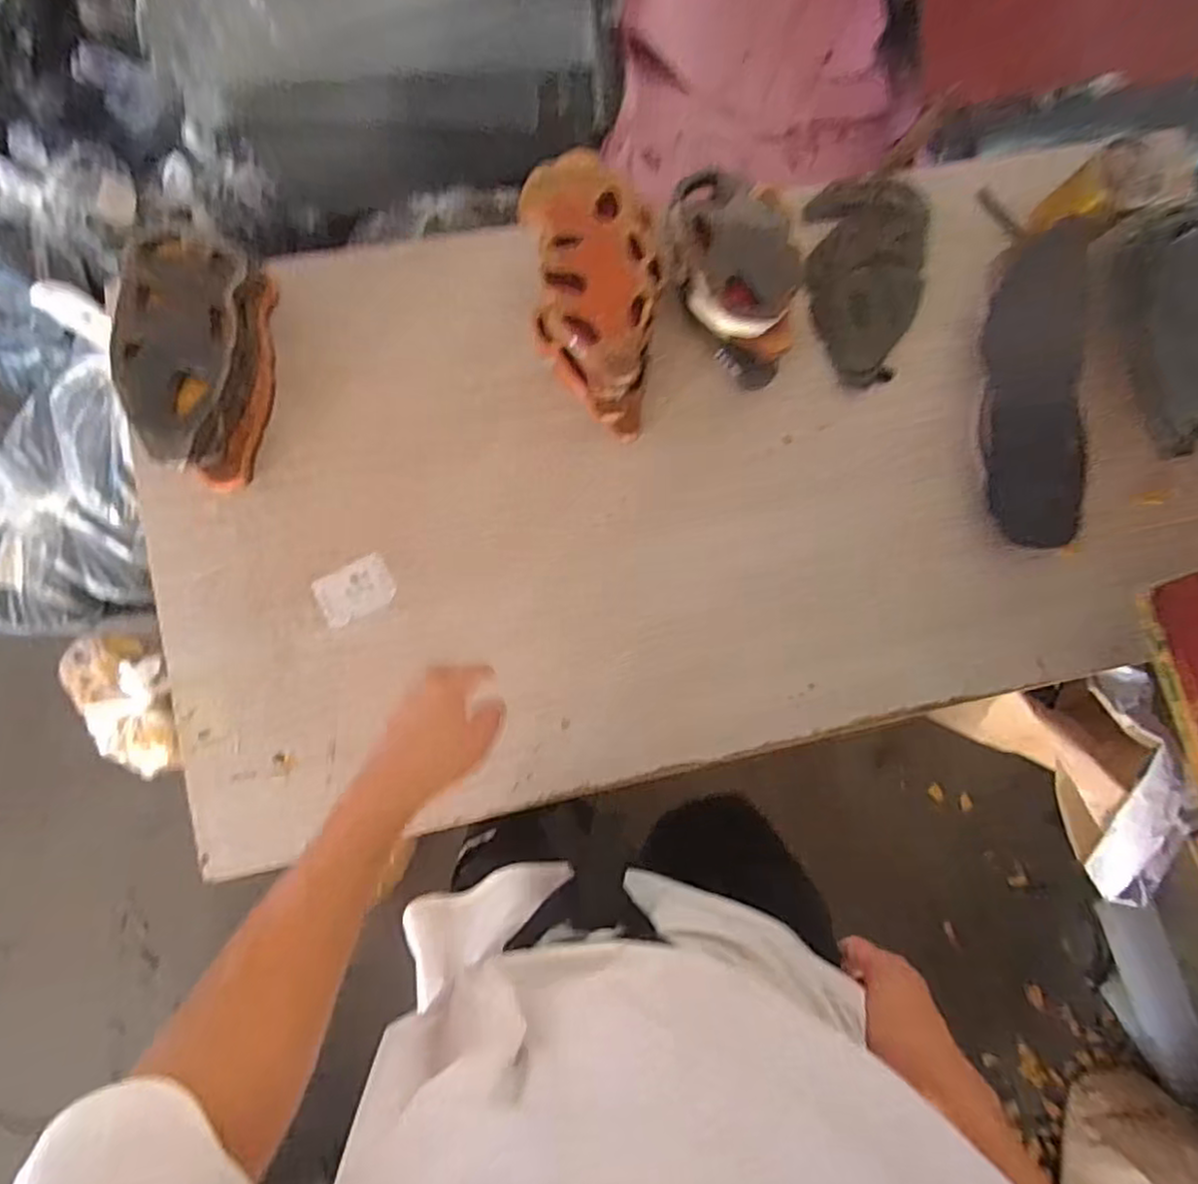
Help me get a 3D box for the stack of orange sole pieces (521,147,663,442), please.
[{"bbox_3d":[-0.003,-0.279,0.630,0.112,0.101,0.231,-8,86,-4],"label":"stack of orange sole pieces"}]

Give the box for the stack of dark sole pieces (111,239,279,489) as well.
[{"bbox_3d":[-0.371,-0.209,0.615,0.106,0.071,0.214,2,85,-4],"label":"stack of dark sole pieces"}]

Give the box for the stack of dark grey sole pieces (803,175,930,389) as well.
[{"bbox_3d":[0.299,-0.343,0.729,0.145,0.042,0.239,-4,85,-4],"label":"stack of dark grey sole pieces"}]

